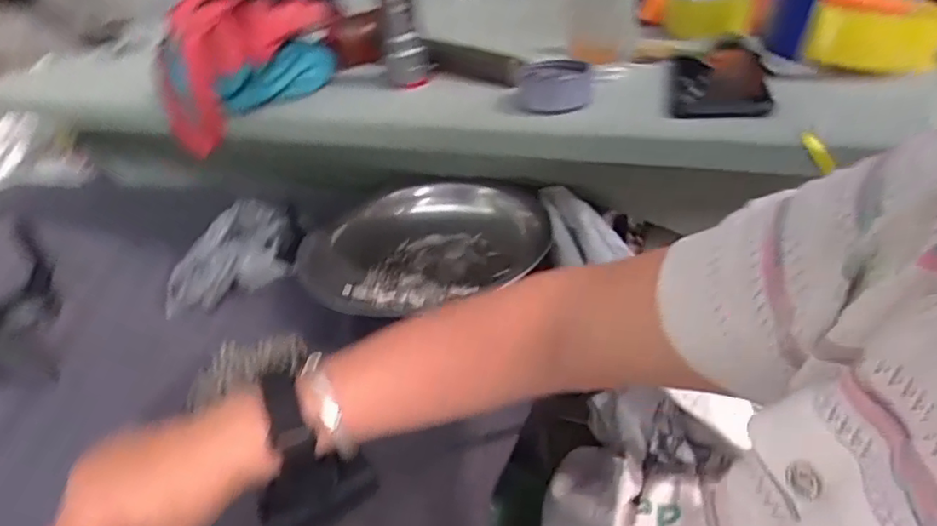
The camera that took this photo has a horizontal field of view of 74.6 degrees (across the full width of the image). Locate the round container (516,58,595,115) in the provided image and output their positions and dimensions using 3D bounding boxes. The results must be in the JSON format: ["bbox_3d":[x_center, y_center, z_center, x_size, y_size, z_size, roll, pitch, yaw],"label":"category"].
[{"bbox_3d":[0.081,-0.169,0.578,0.060,0.031,0.077,-7,33,0],"label":"round container"}]

